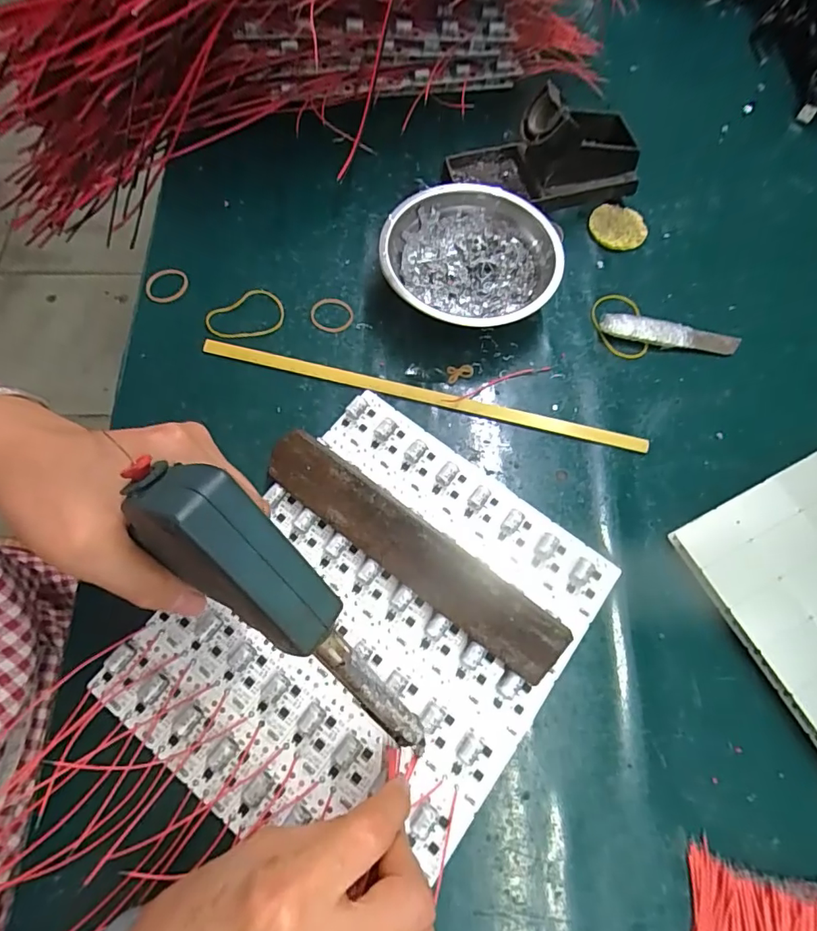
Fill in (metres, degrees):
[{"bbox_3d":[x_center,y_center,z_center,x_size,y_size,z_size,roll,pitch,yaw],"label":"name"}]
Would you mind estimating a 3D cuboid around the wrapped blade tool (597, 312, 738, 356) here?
[{"bbox_3d":[0.196,-0.099,0.374,0.102,0.011,0.021,7,68,0],"label":"wrapped blade tool"}]

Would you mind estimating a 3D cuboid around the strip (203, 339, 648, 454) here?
[{"bbox_3d":[0.009,-0.050,0.349,0.311,0.006,0.011,14,68,3],"label":"strip"}]

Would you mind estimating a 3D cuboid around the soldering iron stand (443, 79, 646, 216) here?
[{"bbox_3d":[0.111,-0.253,0.399,0.141,0.065,0.073,-12,69,-7],"label":"soldering iron stand"}]

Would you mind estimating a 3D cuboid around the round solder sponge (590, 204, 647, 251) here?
[{"bbox_3d":[0.174,-0.199,0.415,0.046,0.008,0.044,1,68,-2],"label":"round solder sponge"}]

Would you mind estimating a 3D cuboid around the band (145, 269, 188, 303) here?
[{"bbox_3d":[-0.181,-0.135,0.374,0.032,0.006,0.026,-40,75,-16],"label":"band"}]

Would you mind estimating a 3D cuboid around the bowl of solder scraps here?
[{"bbox_3d":[0.045,-0.148,0.370,0.123,0.041,0.124,1,68,-2],"label":"bowl of solder scraps"}]

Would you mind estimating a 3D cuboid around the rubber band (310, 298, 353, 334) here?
[{"bbox_3d":[-0.057,-0.113,0.372,0.031,0.004,0.030,1,68,-2],"label":"rubber band"}]

